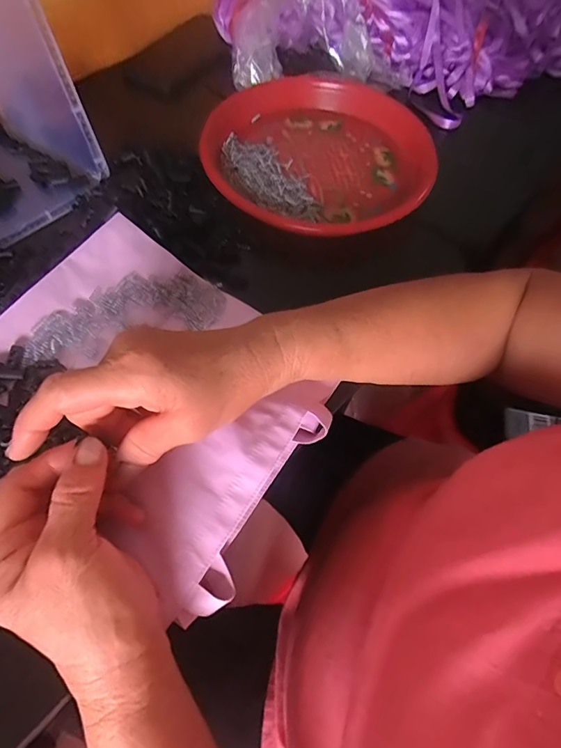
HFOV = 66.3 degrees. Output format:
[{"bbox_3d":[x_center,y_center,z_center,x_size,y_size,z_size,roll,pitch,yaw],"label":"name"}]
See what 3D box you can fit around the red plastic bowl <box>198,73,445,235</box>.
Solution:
[{"bbox_3d":[0.039,-0.233,0.457,0.236,0.028,0.227,2,62,-3],"label":"red plastic bowl"}]

